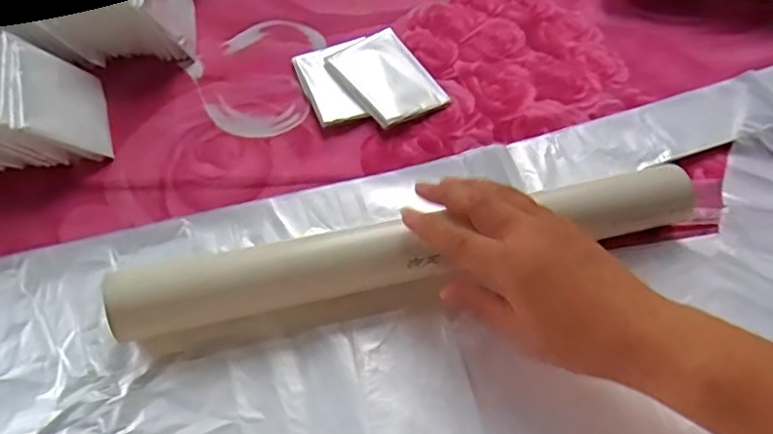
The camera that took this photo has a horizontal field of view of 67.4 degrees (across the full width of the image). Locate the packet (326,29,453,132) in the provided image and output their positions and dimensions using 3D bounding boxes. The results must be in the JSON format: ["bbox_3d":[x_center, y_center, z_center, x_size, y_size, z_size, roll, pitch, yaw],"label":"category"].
[{"bbox_3d":[-0.001,-0.109,0.455,0.064,0.014,0.087,-29,63,-20],"label":"packet"}]

